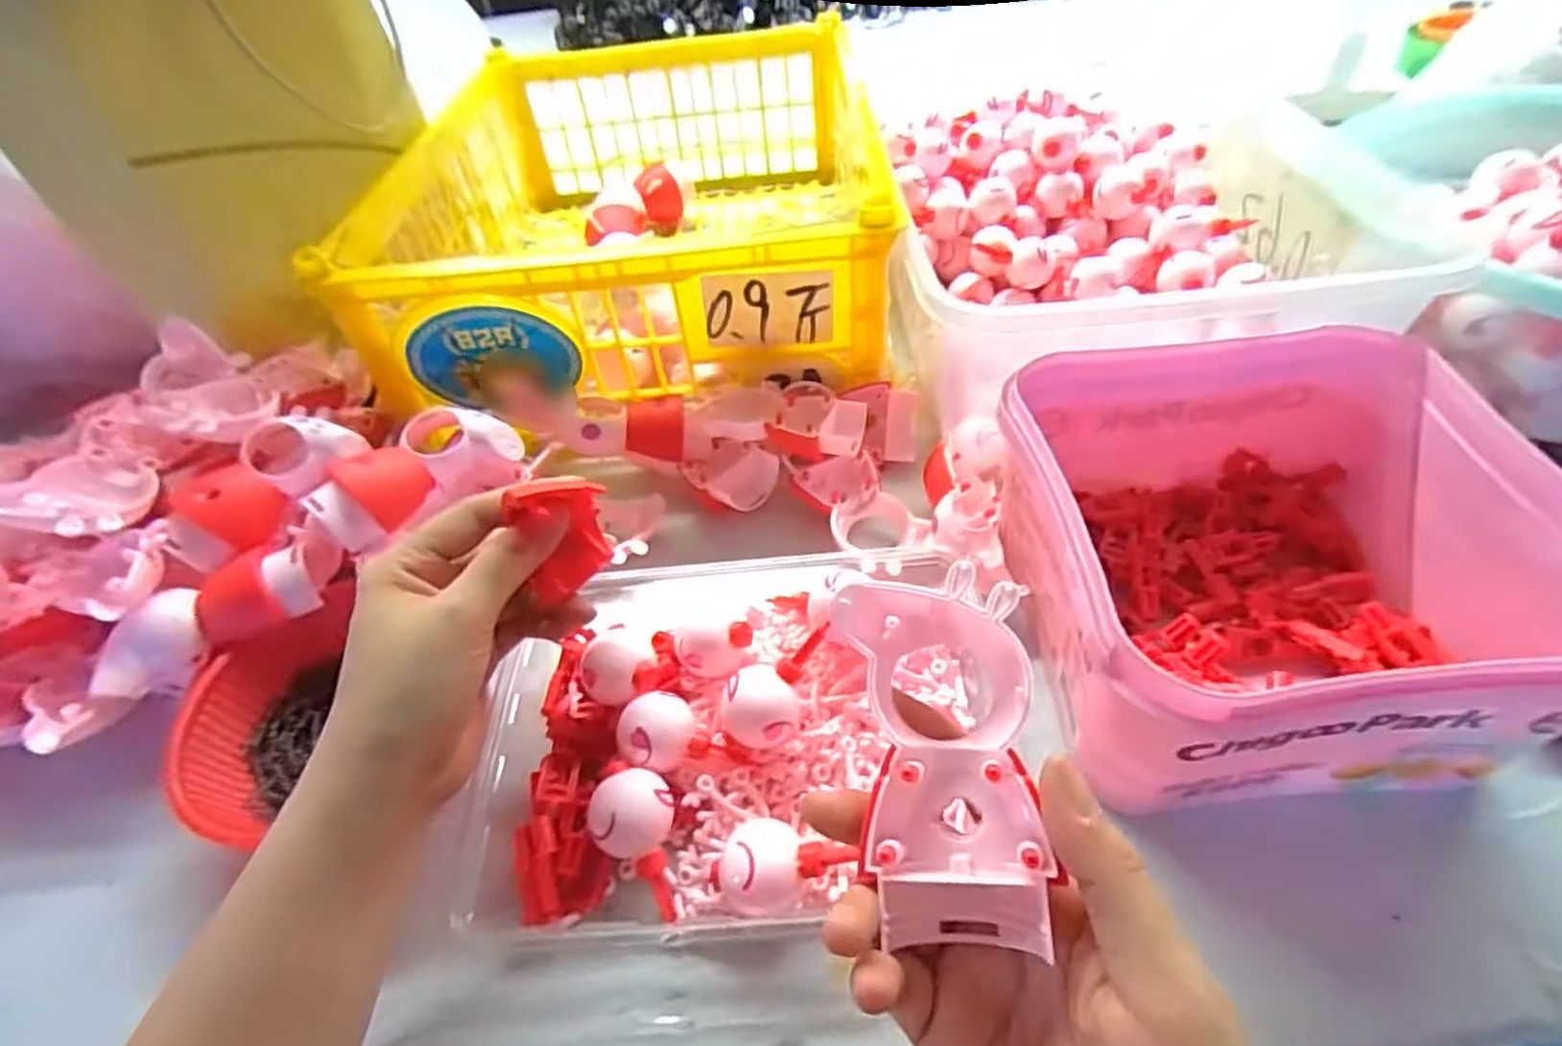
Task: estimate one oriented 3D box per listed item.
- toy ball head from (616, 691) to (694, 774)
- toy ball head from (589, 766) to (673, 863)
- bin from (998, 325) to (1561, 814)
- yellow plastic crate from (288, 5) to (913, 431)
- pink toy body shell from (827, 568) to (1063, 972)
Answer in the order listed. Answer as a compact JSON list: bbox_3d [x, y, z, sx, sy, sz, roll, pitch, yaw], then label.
[{"bbox_3d":[-0.055,0.093,0.323,0.033,0.028,0.026,-36,53,-25],"label":"toy ball head"},{"bbox_3d":[-0.061,0.121,0.304,0.029,0.034,0.033,33,58,32],"label":"toy ball head"},{"bbox_3d":[0.207,0.017,0.328,0.189,0.107,0.189,-5,46,2],"label":"bin"},{"bbox_3d":[-0.118,-0.259,0.602,0.344,0.138,0.442,-6,46,1],"label":"yellow plastic crate"},{"bbox_3d":[0.049,0.067,0.212,0.055,0.029,0.102,-6,77,1],"label":"pink toy body shell"}]

